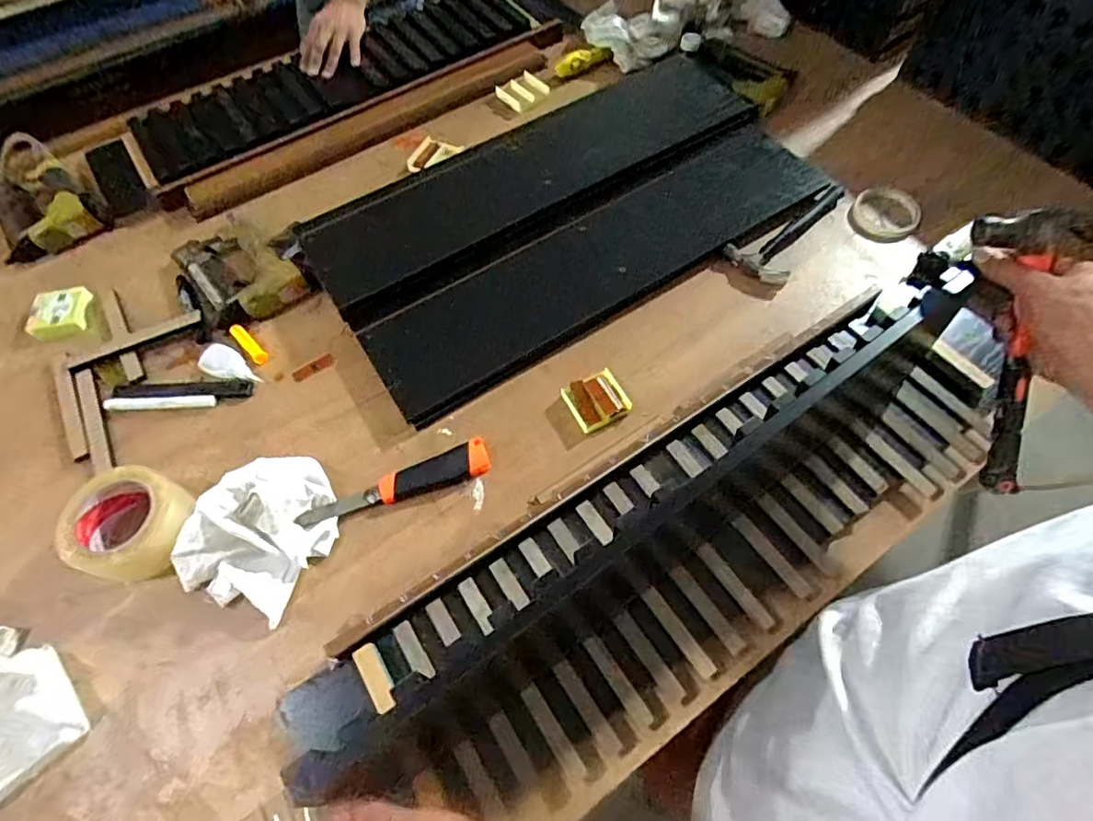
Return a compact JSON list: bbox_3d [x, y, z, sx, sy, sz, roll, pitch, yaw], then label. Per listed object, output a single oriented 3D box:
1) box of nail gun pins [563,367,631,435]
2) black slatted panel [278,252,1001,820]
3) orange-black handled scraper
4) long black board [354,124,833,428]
[{"bbox_3d":[0.062,-0.013,0.680,0.069,0.018,0.064,-24,63,-10],"label":"box of nail gun pins"},{"bbox_3d":[0.159,0.117,0.586,0.858,0.038,0.222,-31,64,-15],"label":"black slatted panel"},{"bbox_3d":[-0.169,0.083,0.636,0.212,0.021,0.042,-20,62,-8],"label":"orange-black handled scraper"},{"bbox_3d":[0.092,-0.227,0.776,0.701,0.048,0.188,-30,64,-13],"label":"long black board"}]

